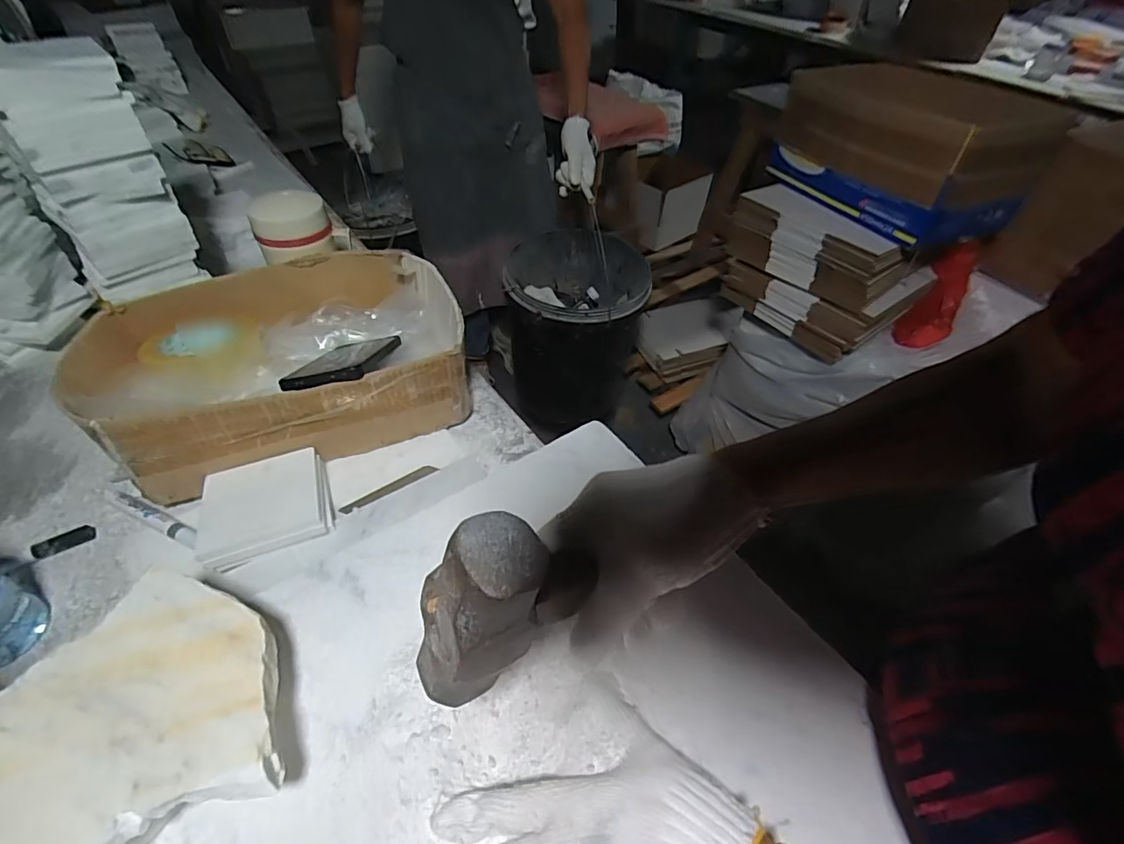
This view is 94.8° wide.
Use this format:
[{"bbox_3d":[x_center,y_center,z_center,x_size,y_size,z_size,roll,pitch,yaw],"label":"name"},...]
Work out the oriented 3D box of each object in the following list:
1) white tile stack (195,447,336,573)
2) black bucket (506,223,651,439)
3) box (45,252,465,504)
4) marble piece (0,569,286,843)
[{"bbox_3d":[-0.277,0.079,0.488,0.102,0.032,0.100,-18,49,-19],"label":"white tile stack"},{"bbox_3d":[0.030,-0.224,1.290,0.309,0.374,0.347,6,46,3],"label":"black bucket"},{"bbox_3d":[-0.303,-0.068,0.577,0.367,0.106,0.237,-17,49,-18],"label":"box"},{"bbox_3d":[-0.262,0.178,0.301,0.169,0.015,0.162,-31,54,-28],"label":"marble piece"}]

